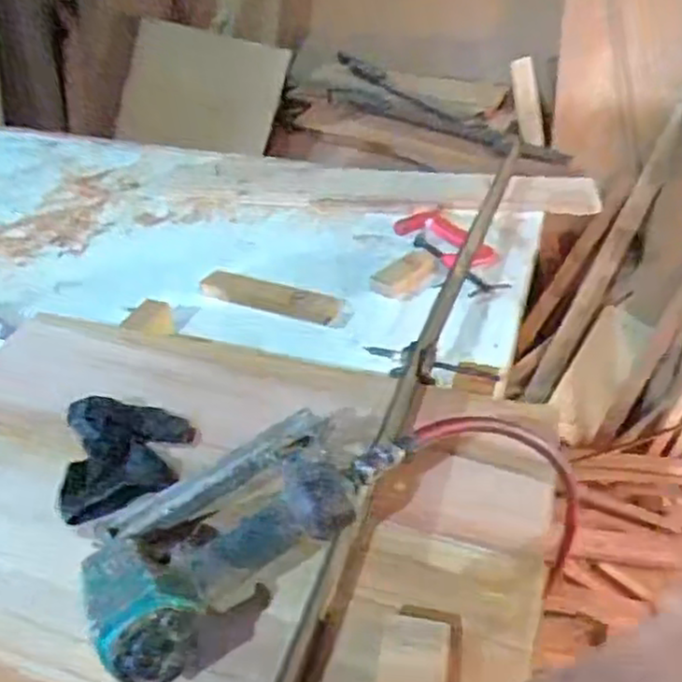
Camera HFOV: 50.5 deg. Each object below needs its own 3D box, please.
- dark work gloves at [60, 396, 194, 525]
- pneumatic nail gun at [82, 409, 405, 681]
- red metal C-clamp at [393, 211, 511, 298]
[{"bbox_3d":[-0.195,0.103,0.657,0.109,0.032,0.131,-10,39,-7],"label":"dark work gloves"},{"bbox_3d":[-0.081,0.134,0.552,0.250,0.075,0.155,-28,45,-28],"label":"pneumatic nail gun"},{"bbox_3d":[0.178,-0.143,1.095,0.112,0.036,0.236,-20,42,-19],"label":"red metal C-clamp"}]

